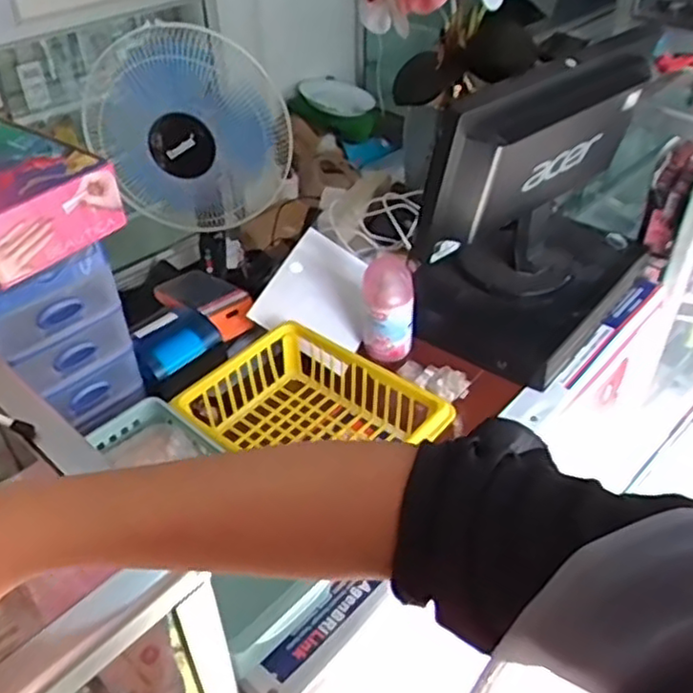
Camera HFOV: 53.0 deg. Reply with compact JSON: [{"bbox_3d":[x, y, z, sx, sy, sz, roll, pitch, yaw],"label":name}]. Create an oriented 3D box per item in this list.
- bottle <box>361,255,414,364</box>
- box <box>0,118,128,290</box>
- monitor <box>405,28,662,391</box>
[{"bbox_3d":[0.055,-0.052,0.929,0.067,0.134,0.074,1,41,3],"label":"bottle"},{"bbox_3d":[-0.330,-0.148,0.663,0.187,0.072,0.135,27,48,29],"label":"box"},{"bbox_3d":[0.254,-0.186,0.889,0.196,0.344,0.322,28,49,29],"label":"monitor"}]

